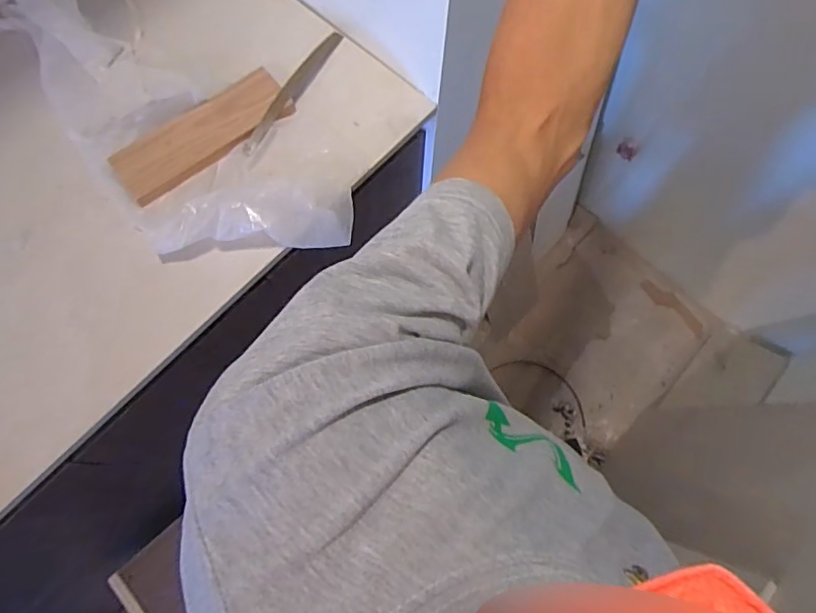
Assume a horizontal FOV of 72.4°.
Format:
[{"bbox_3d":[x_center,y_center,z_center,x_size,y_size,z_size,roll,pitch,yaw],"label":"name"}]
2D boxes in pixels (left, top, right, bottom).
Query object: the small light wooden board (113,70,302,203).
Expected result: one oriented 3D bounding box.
[{"bbox_3d":[-0.261,-0.221,0.713,0.228,0.009,0.080,-36,80,-11],"label":"small light wooden board"}]

